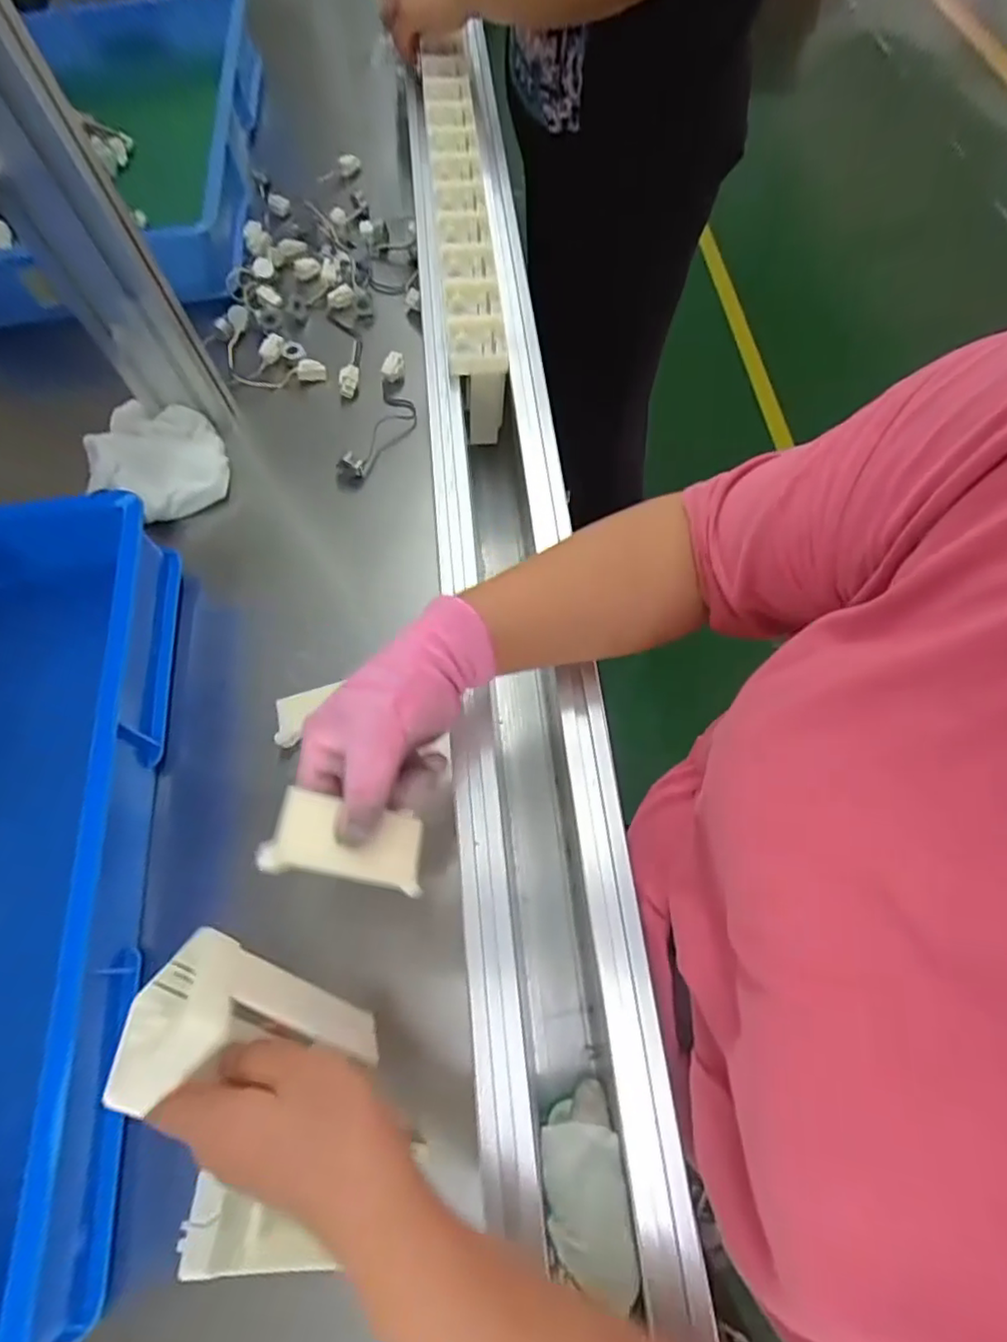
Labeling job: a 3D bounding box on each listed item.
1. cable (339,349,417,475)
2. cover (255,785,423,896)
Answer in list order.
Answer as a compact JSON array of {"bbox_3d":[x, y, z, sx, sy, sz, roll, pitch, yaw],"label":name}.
[{"bbox_3d":[-0.130,-0.281,0.696,0.060,0.040,0.168,11,67,9],"label":"cable"},{"bbox_3d":[-0.077,0.085,0.311,0.078,0.008,0.038,18,64,-21],"label":"cover"}]

